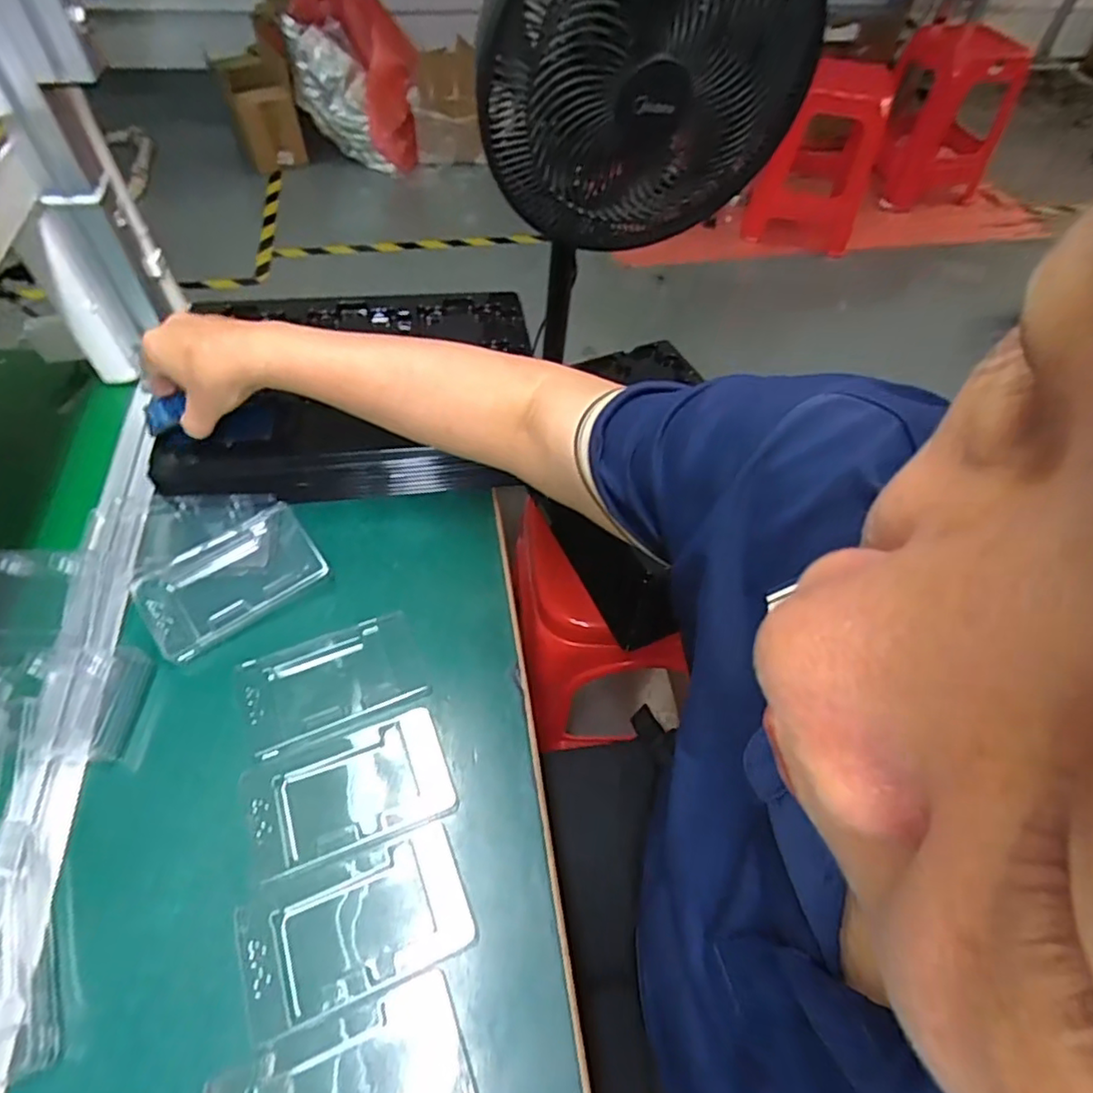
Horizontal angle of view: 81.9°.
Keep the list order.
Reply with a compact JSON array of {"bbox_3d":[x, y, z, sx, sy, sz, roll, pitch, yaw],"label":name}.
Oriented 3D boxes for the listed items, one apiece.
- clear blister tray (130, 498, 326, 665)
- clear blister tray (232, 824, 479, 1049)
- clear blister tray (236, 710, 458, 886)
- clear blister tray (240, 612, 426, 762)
[{"bbox_3d":[-0.247,0.022,0.490,0.127,0.024,0.089,-31,62,-22],"label":"clear blister tray"},{"bbox_3d":[-0.112,0.225,0.376,0.125,0.015,0.071,-18,58,-15],"label":"clear blister tray"},{"bbox_3d":[-0.130,0.162,0.420,0.125,0.014,0.076,-19,58,-15],"label":"clear blister tray"},{"bbox_3d":[-0.156,0.098,0.463,0.123,0.013,0.075,-20,58,-16],"label":"clear blister tray"}]

